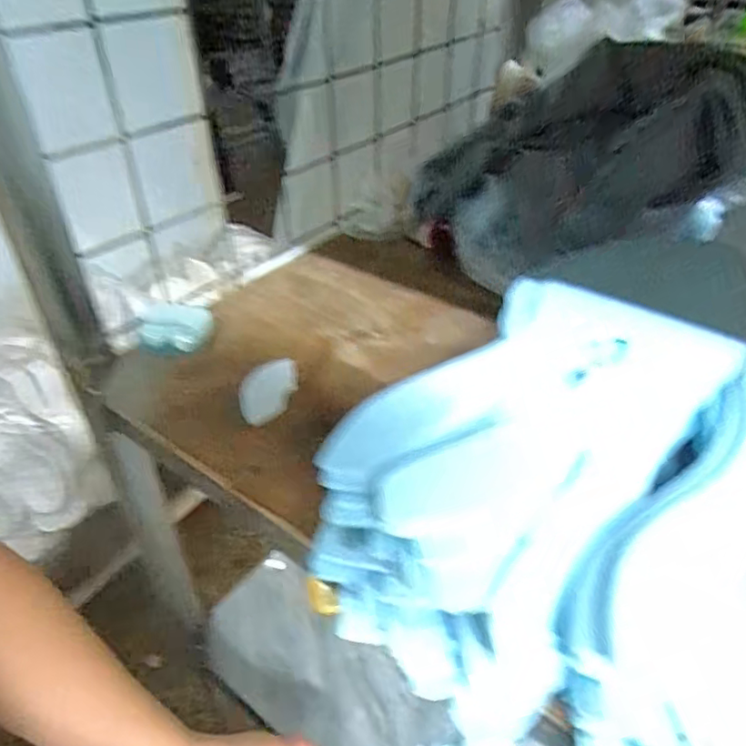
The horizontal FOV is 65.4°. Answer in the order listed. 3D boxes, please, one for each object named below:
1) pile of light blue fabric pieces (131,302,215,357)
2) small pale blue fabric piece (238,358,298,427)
[{"bbox_3d":[-0.148,-0.033,0.427,0.052,0.024,0.032,0,39,2],"label":"pile of light blue fabric pieces"},{"bbox_3d":[-0.072,0.011,0.394,0.032,0.011,0.056,12,41,15],"label":"small pale blue fabric piece"}]

